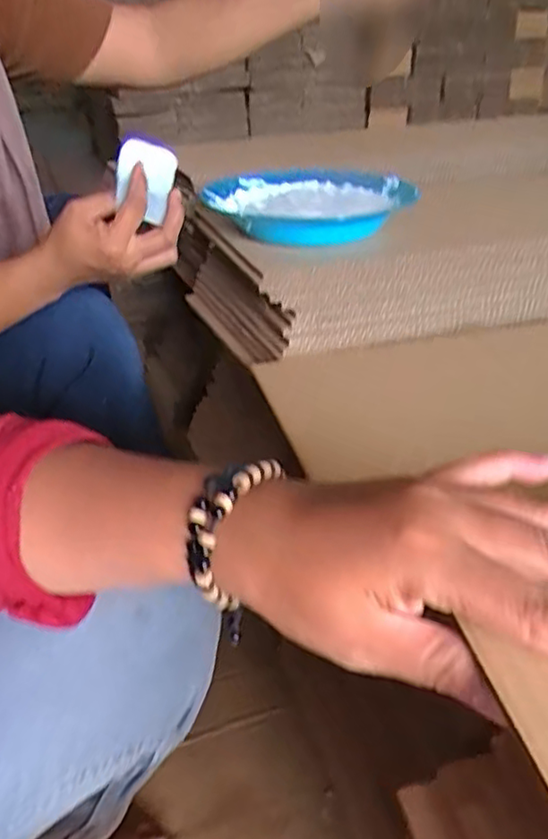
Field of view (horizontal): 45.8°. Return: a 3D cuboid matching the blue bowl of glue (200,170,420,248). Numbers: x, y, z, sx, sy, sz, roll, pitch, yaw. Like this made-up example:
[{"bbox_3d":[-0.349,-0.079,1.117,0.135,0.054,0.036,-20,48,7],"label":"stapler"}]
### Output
[{"bbox_3d":[0.033,-0.225,0.686,0.202,0.049,0.198,0,32,0],"label":"blue bowl of glue"}]

